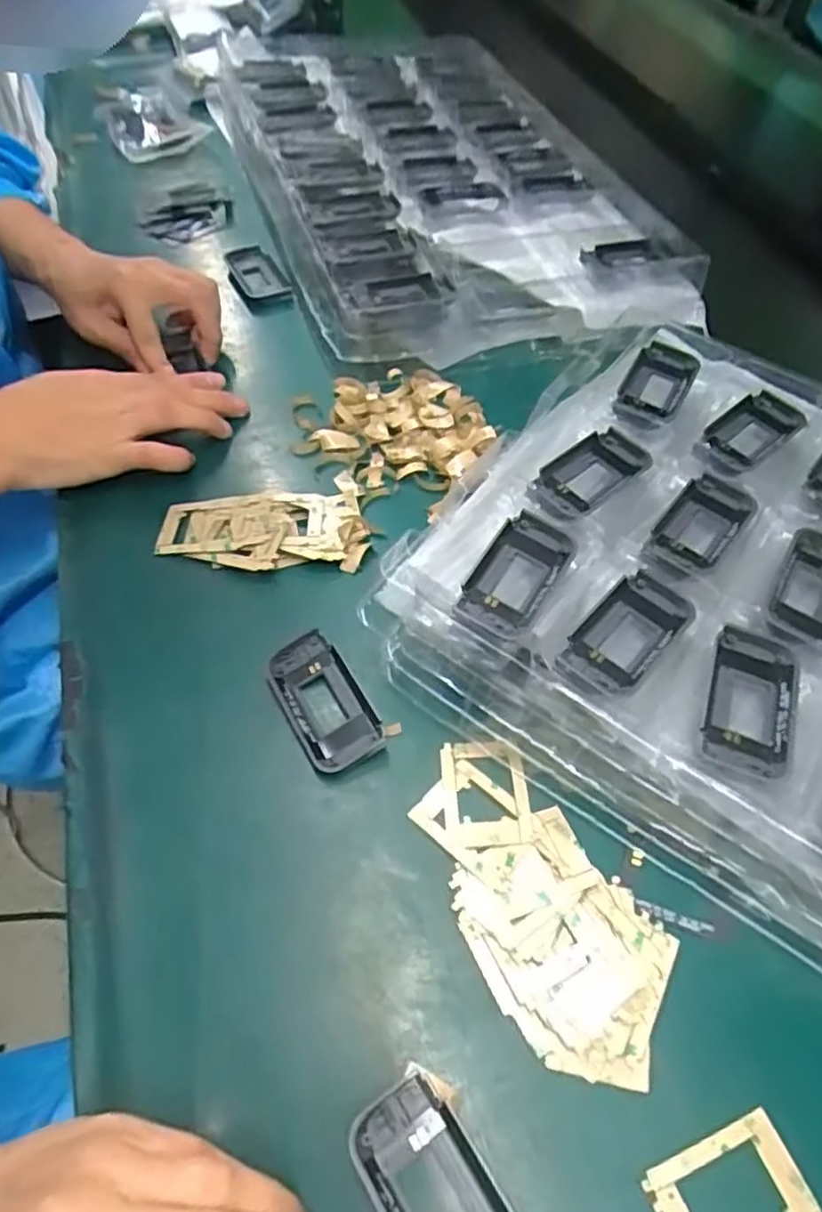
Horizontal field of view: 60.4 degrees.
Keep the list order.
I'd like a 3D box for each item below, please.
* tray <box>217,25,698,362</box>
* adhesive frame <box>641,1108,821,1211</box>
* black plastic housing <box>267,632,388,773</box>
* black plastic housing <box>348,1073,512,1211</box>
[{"bbox_3d":[0.015,-0.398,0.642,0.299,0.049,0.500,-14,57,-10],"label":"tray"},{"bbox_3d":[0.116,0.213,0.252,0.055,0.004,0.040,-18,58,-12],"label":"adhesive frame"},{"bbox_3d":[-0.045,0.049,0.359,0.039,0.012,0.073,-26,60,-17],"label":"black plastic housing"},{"bbox_3d":[0.011,0.212,0.249,0.038,0.008,0.076,-32,62,-20],"label":"black plastic housing"}]

